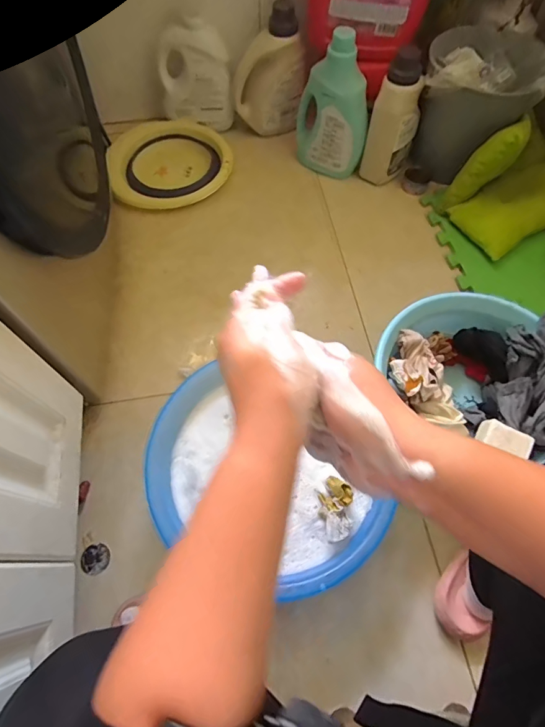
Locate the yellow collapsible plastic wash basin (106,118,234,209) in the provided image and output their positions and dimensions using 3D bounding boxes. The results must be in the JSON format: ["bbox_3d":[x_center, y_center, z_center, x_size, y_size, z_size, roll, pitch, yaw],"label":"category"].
[{"bbox_3d":[-0.259,-0.508,1.019,0.294,0.029,0.277,0,65,-1],"label":"yellow collapsible plastic wash basin"}]

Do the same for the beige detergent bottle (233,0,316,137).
[{"bbox_3d":[-0.005,-0.697,0.996,0.177,0.246,0.089,-14,66,-8],"label":"beige detergent bottle"}]

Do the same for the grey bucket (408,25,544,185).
[{"bbox_3d":[0.459,-0.588,0.961,0.255,0.252,0.257,32,68,13],"label":"grey bucket"}]

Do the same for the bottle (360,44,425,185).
[{"bbox_3d":[0.280,-0.548,0.925,0.103,0.249,0.090,19,66,8],"label":"bottle"}]

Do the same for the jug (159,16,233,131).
[{"bbox_3d":[-0.190,-0.713,1.000,0.186,0.199,0.084,19,66,8],"label":"jug"}]

